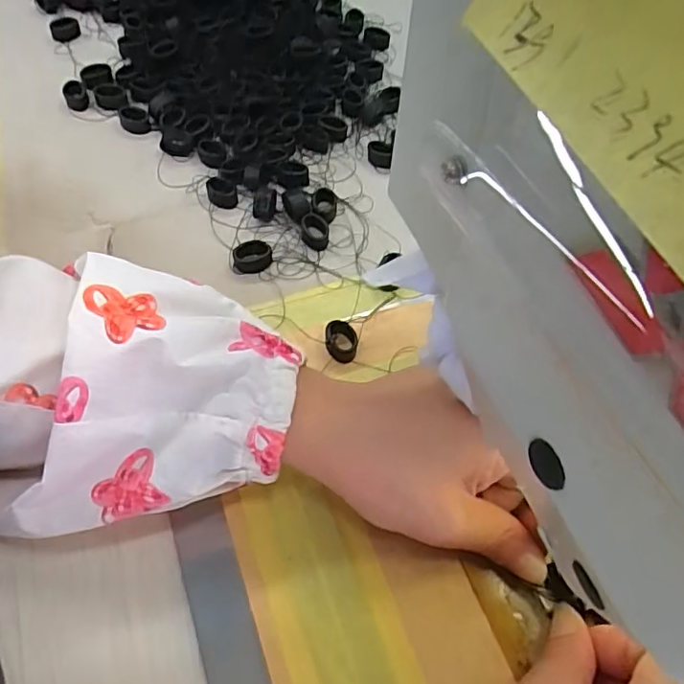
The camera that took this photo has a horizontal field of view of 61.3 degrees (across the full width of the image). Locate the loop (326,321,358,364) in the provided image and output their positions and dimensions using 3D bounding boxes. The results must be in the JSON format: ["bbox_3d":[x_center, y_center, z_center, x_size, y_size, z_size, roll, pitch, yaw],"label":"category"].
[{"bbox_3d":[0.000,0.000,0.288,0.016,0.007,0.019,-1,57,-1],"label":"loop"}]

